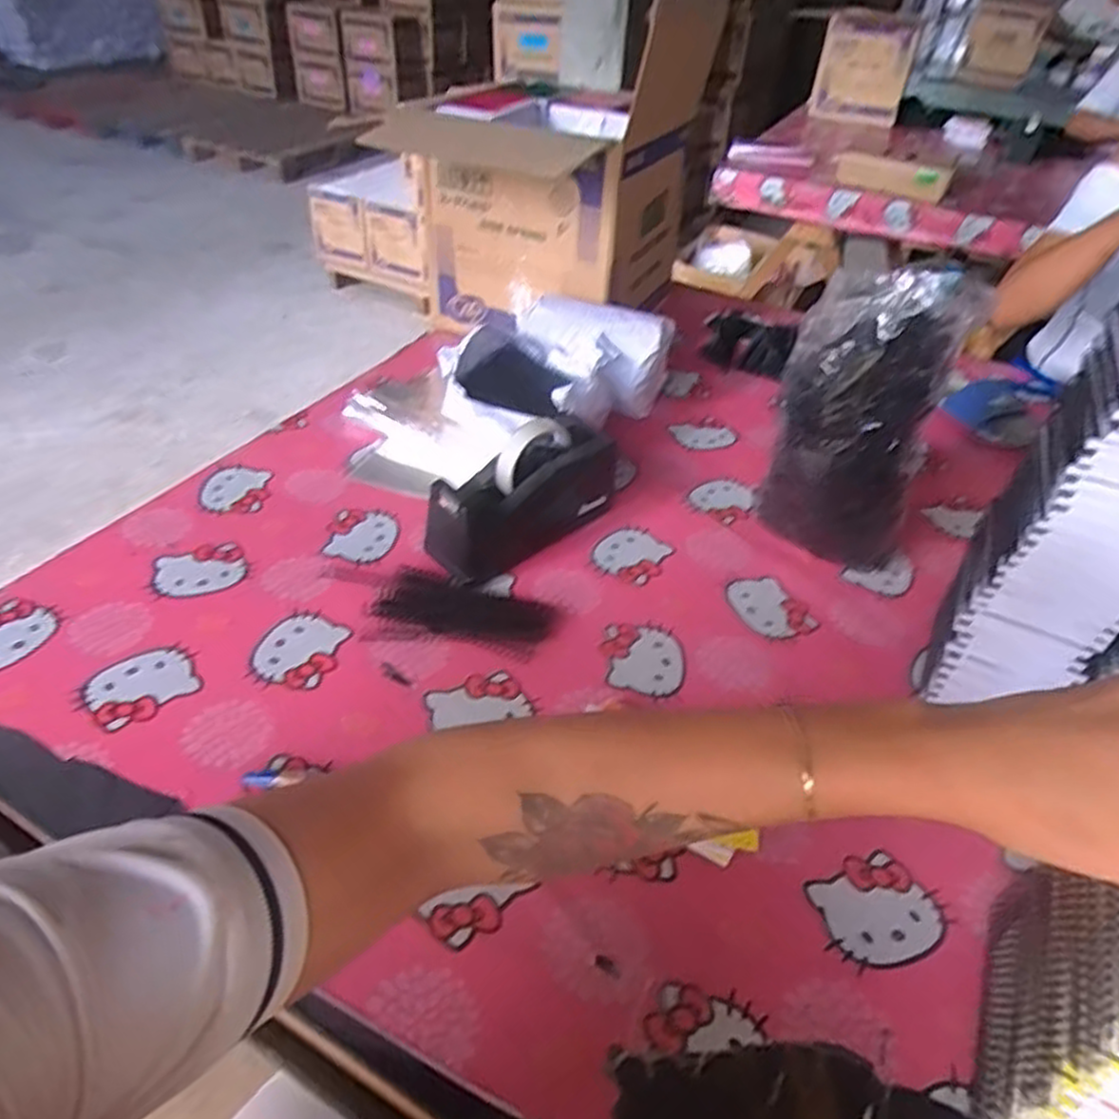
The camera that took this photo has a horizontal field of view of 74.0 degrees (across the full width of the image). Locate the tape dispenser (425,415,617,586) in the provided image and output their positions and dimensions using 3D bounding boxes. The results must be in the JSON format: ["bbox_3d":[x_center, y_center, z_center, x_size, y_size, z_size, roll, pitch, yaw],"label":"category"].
[{"bbox_3d":[-0.031,-0.069,0.735,0.207,0.104,0.087,-30,51,-33],"label":"tape dispenser"}]

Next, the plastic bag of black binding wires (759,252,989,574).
[{"bbox_3d":[0.280,-0.131,0.698,0.135,0.303,0.134,17,43,15],"label":"plastic bag of black binding wires"}]

